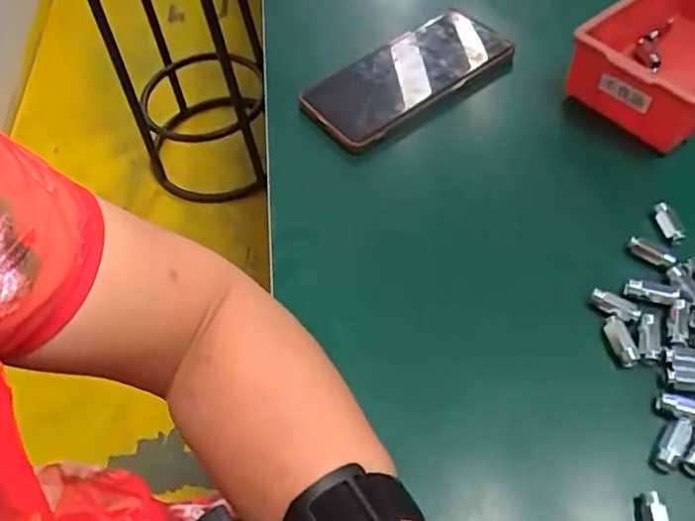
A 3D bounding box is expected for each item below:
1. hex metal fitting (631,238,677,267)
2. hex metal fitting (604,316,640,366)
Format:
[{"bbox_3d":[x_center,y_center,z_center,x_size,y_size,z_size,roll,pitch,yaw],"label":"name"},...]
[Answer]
[{"bbox_3d":[0.184,-0.005,0.359,0.028,0.010,0.010,38,66,26],"label":"hex metal fitting"},{"bbox_3d":[0.152,0.045,0.329,0.012,0.011,0.027,-16,70,-6],"label":"hex metal fitting"}]

